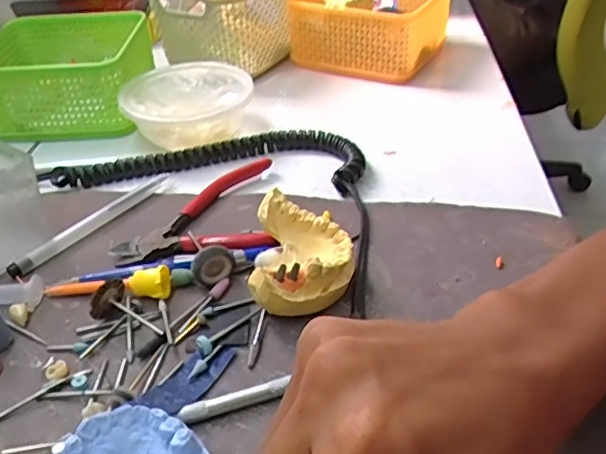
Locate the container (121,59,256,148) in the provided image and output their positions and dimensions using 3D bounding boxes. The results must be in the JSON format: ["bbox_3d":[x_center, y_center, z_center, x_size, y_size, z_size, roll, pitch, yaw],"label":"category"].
[{"bbox_3d":[-0.092,-0.095,0.487,0.098,0.045,0.098,-2,37,2],"label":"container"}]

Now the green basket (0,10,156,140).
[{"bbox_3d":[-0.208,-0.137,0.531,0.133,0.063,0.135,-2,37,1],"label":"green basket"}]

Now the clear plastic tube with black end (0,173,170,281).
[{"bbox_3d":[-0.143,0.000,0.388,0.012,0.010,0.141,25,45,32],"label":"clear plastic tube with black end"}]

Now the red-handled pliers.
[{"bbox_3d":[-0.068,-0.015,0.397,0.100,0.016,0.106,-2,37,1],"label":"red-handled pliers"}]

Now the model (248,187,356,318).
[{"bbox_3d":[0.001,0.018,0.329,0.052,0.040,0.067,0,37,4],"label":"model"}]

